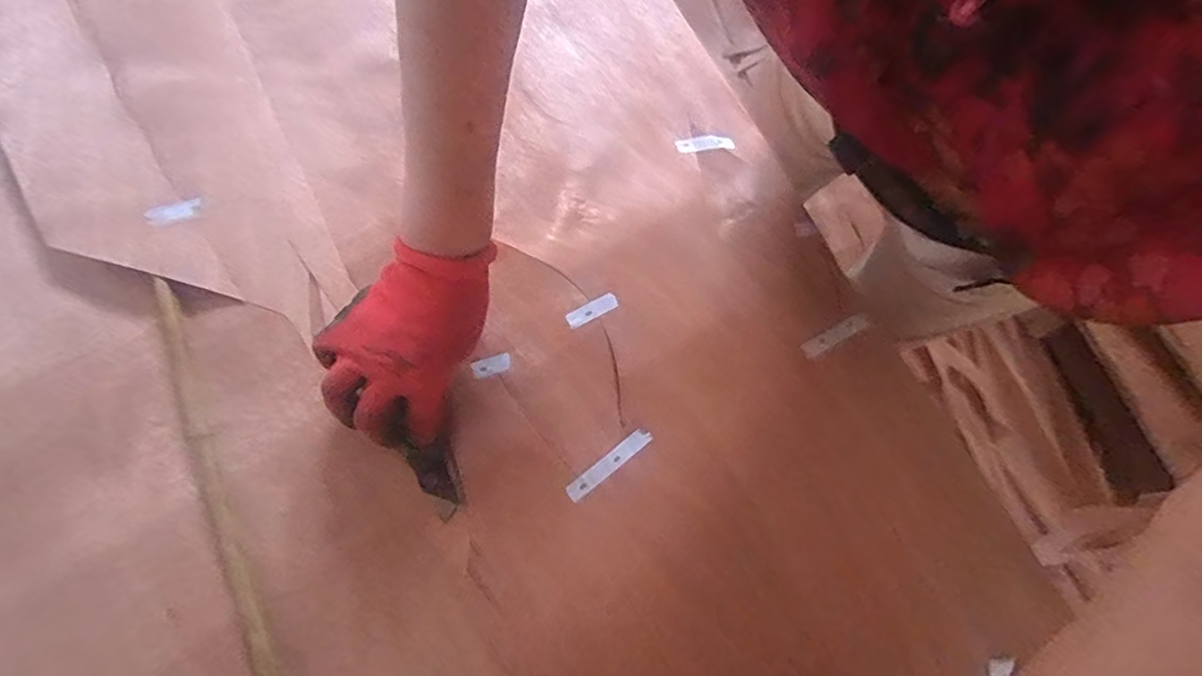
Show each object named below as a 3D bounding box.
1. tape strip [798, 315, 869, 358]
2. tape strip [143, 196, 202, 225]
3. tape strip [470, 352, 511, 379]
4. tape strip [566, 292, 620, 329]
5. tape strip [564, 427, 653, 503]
[{"bbox_3d":[0.198,-0.003,0.494,0.064,0.004,0.014,-28,86,-14],"label":"tape strip"},{"bbox_3d":[-0.352,-0.104,0.481,0.041,0.005,0.017,-21,79,-5],"label":"tape strip"},{"bbox_3d":[-0.087,0.021,0.464,0.030,0.004,0.015,-22,79,-6],"label":"tape strip"},{"bbox_3d":[-0.007,-0.023,0.474,0.043,0.004,0.013,-29,80,-7],"label":"tape strip"},{"bbox_3d":[0.006,0.098,0.452,0.076,0.004,0.014,-38,81,-8],"label":"tape strip"}]

